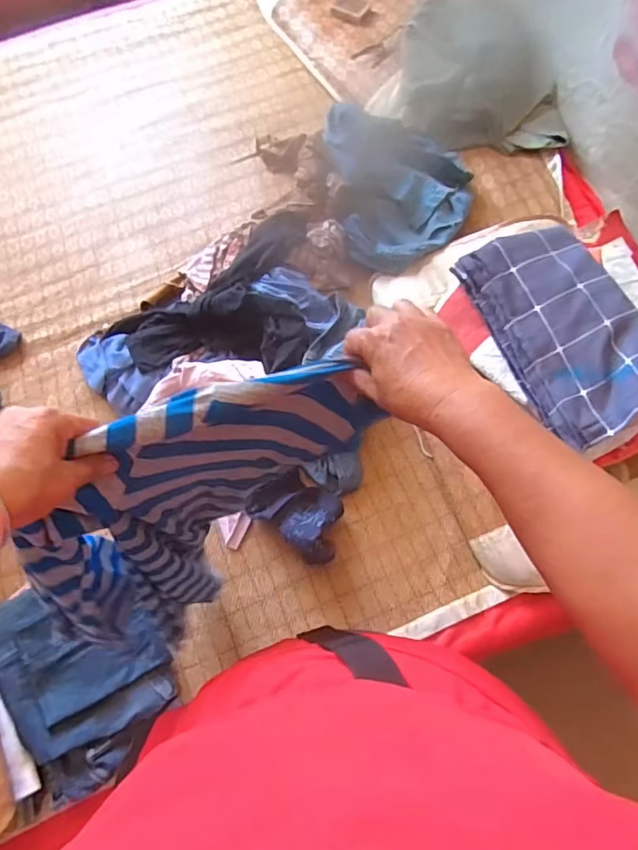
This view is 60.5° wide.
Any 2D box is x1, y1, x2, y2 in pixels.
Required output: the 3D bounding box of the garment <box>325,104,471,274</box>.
[{"bbox_3d":[0.167,-0.507,1.116,0.270,0.070,0.403,-8,67,-3],"label":"garment"}]

